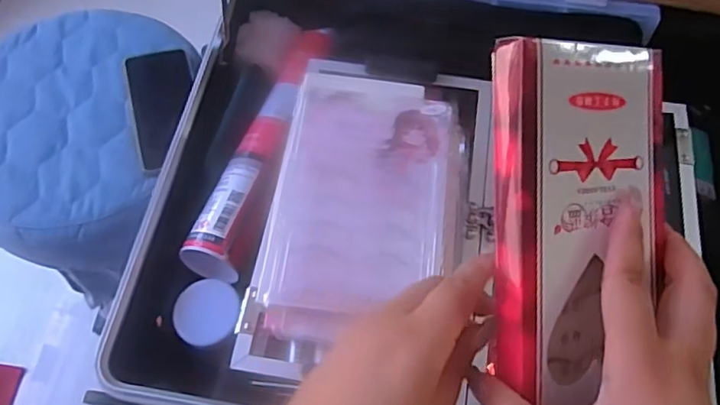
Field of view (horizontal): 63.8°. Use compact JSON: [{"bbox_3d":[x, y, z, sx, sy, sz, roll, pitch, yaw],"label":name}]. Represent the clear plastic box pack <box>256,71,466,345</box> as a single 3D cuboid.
[{"bbox_3d":[0.007,-0.008,0.376,0.118,0.020,0.191,4,64,3],"label":"clear plastic box pack"}]

